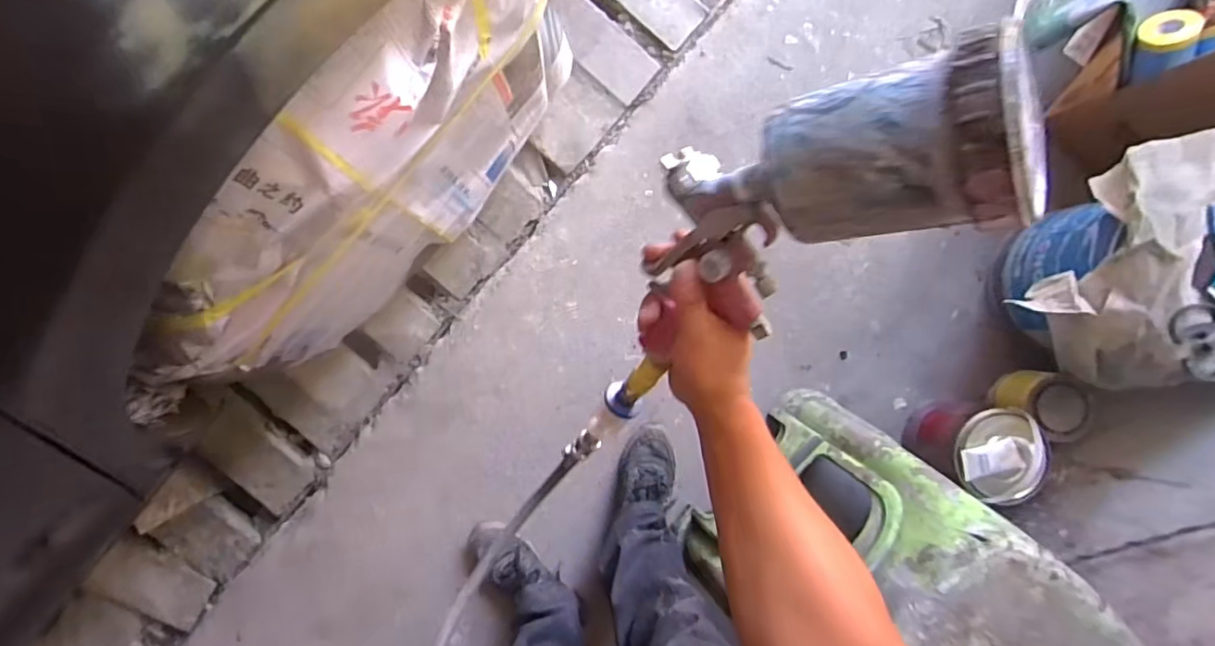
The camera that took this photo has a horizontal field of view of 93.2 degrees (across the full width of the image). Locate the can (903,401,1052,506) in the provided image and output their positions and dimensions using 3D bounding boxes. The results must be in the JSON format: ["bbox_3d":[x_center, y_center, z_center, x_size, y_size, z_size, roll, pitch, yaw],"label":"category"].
[{"bbox_3d":[0.619,0.206,0.994,0.135,0.198,0.154,21,89,-3],"label":"can"}]

